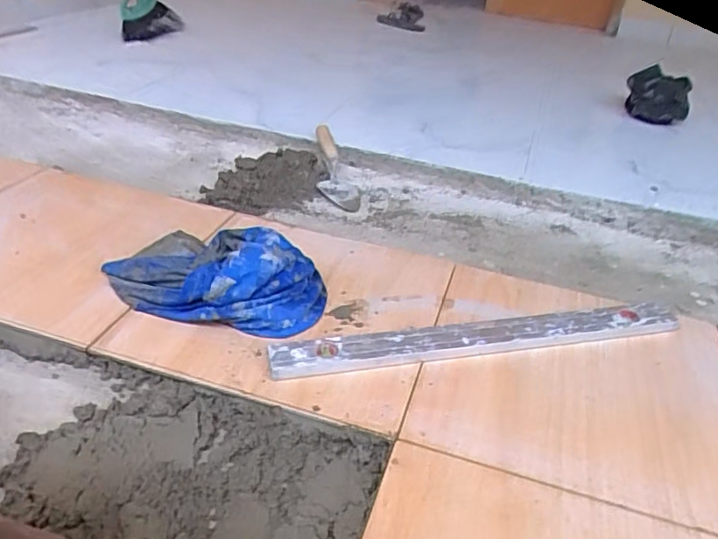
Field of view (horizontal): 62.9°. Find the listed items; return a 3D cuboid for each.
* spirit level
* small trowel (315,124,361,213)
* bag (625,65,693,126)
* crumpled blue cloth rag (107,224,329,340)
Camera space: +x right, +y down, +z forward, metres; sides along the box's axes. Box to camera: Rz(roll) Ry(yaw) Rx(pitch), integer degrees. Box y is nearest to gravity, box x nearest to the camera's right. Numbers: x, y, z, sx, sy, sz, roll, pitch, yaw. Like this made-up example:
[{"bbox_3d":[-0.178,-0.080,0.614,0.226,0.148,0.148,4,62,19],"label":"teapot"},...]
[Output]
[{"bbox_3d":[0.174,0.092,0.789,0.579,0.023,0.053,-3,34,-14],"label":"spirit level"},{"bbox_3d":[-0.053,-0.211,1.247,0.085,0.051,0.281,-3,52,-14],"label":"small trowel"},{"bbox_3d":[0.806,-0.461,1.598,0.164,0.157,0.076,27,38,28],"label":"bag"},{"bbox_3d":[-0.198,-0.008,0.836,0.310,0.085,0.197,19,35,19],"label":"crumpled blue cloth rag"}]

